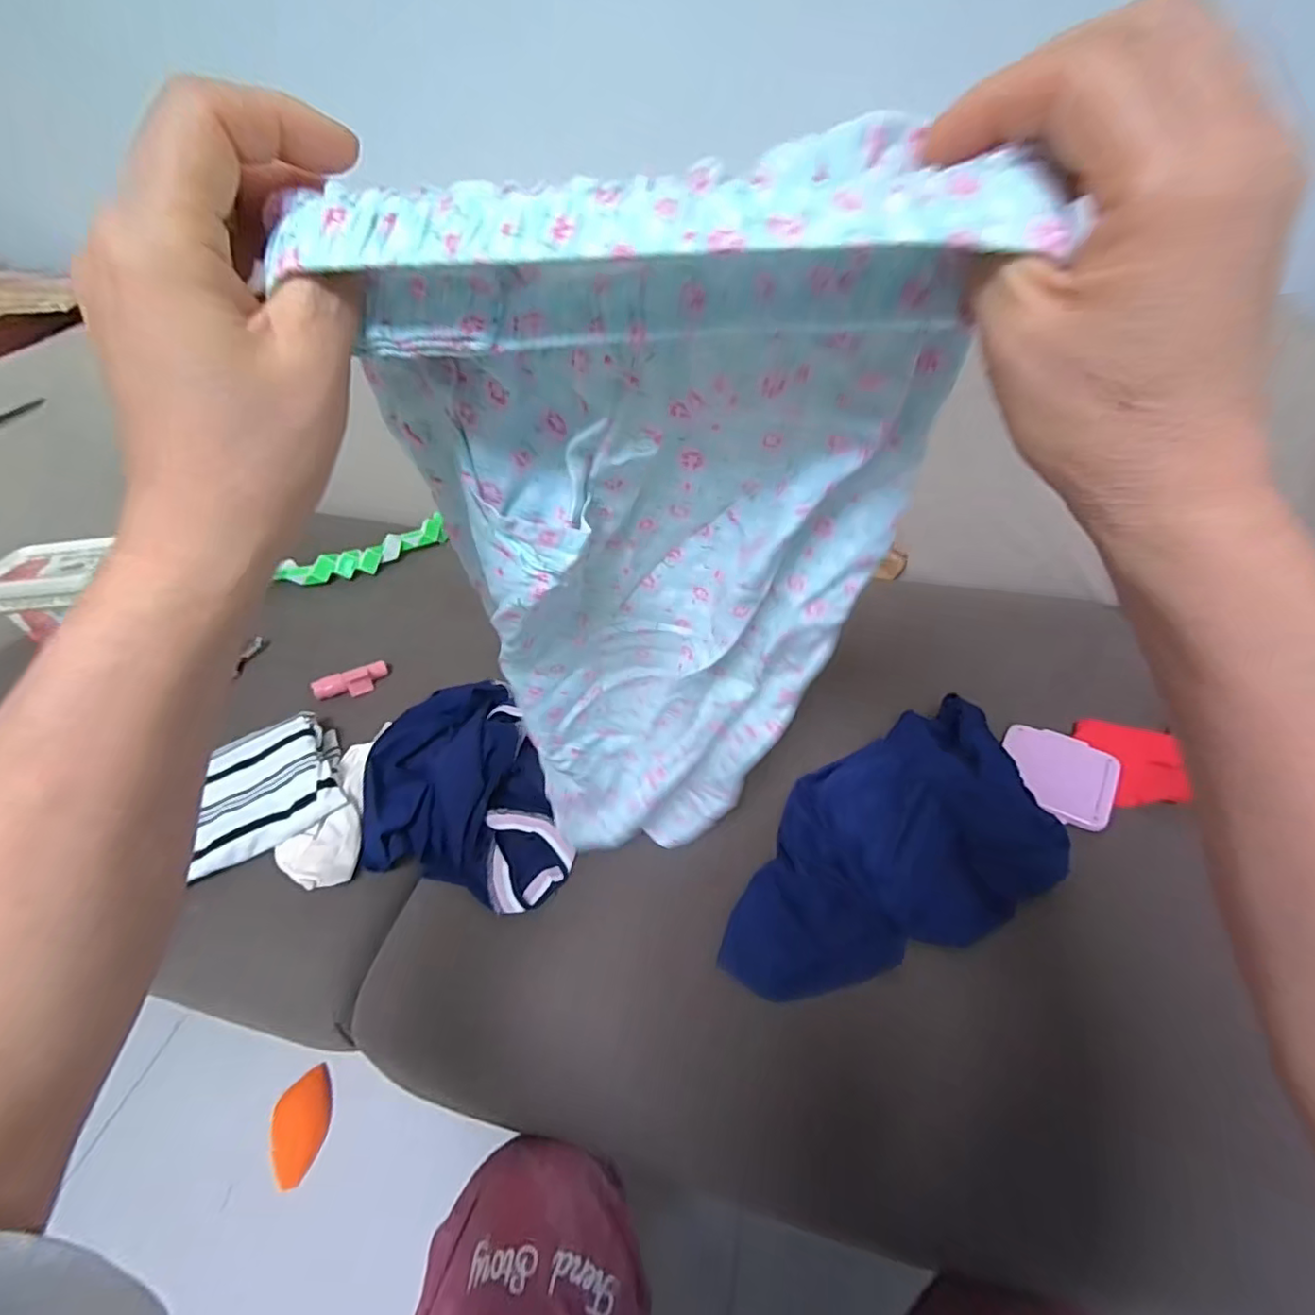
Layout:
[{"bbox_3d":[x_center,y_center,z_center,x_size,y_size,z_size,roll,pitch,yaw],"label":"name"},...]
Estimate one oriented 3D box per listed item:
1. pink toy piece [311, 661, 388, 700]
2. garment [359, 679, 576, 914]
[{"bbox_3d":[-0.389,0.032,0.752,0.086,0.024,0.033,-20,46,-16],"label":"pink toy piece"},{"bbox_3d":[-0.208,0.149,0.617,0.178,0.051,0.272,-20,46,-15],"label":"garment"}]

